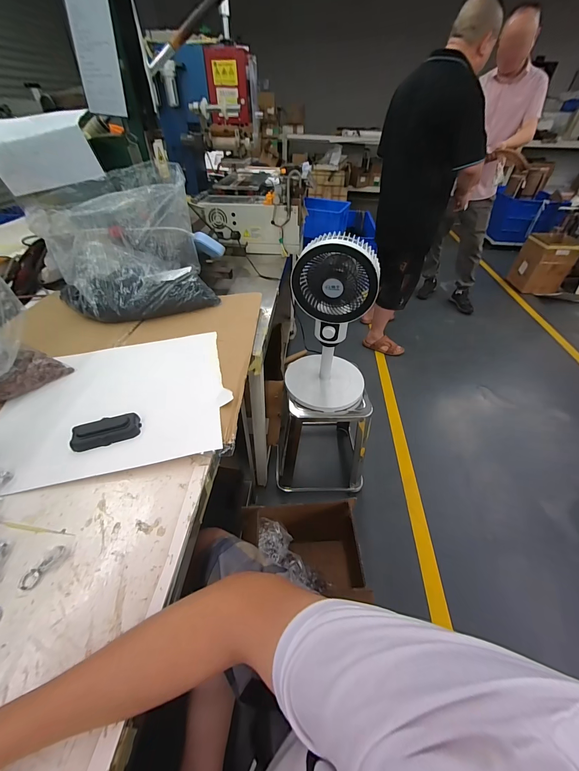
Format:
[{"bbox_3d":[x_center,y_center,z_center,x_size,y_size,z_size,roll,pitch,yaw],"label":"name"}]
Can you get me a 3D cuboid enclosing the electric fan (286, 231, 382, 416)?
[{"bbox_3d":[0.125,-0.167,0.873,0.263,0.492,0.198,11,44,9],"label":"electric fan"}]

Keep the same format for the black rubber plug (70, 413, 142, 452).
[{"bbox_3d":[-0.327,0.082,0.529,0.106,0.020,0.049,-14,46,-17],"label":"black rubber plug"}]

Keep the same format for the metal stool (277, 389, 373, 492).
[{"bbox_3d":[0.125,0.184,1.224,0.358,0.500,0.352,-1,44,-4],"label":"metal stool"}]

